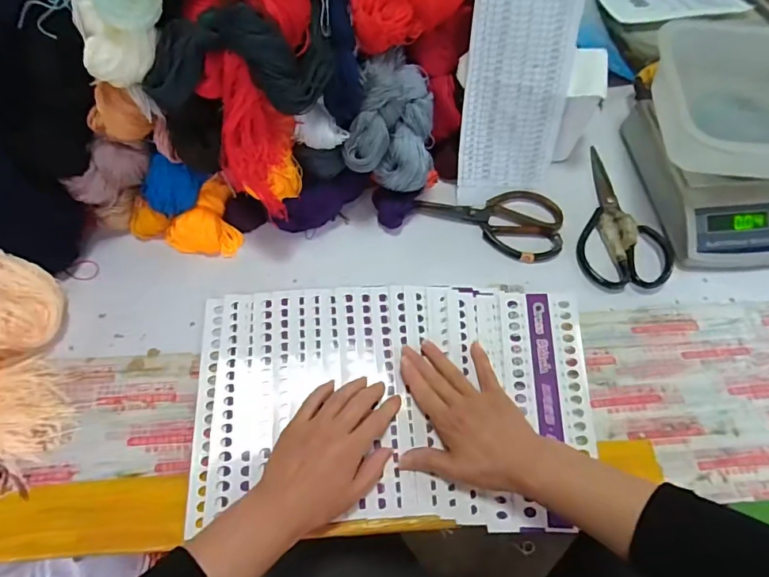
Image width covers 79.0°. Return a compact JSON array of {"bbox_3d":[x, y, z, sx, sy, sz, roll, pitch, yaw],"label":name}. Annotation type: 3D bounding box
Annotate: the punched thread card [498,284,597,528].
[{"bbox_3d":[0.171,0.115,0.489,0.085,0.005,0.244,0,65,5],"label":"punched thread card"}]

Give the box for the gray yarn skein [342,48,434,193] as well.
[{"bbox_3d":[0.015,-0.190,0.528,0.095,0.090,0.140,12,66,2],"label":"gray yarn skein"}]

